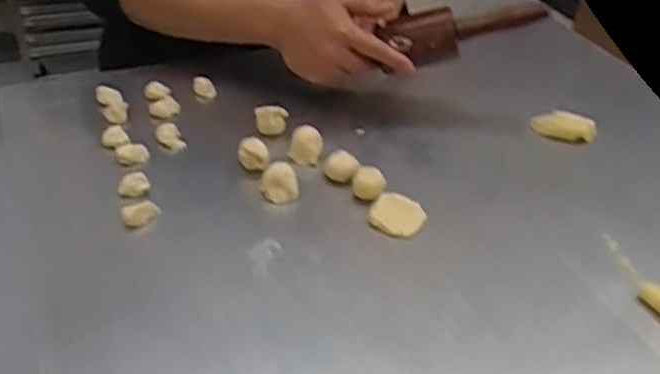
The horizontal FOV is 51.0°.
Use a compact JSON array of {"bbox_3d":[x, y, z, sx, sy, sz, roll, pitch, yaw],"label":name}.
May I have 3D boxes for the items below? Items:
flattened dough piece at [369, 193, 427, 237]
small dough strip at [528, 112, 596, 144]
[{"bbox_3d":[0.063,0.026,0.650,0.051,0.009,0.054,13,37,10],"label":"flattened dough piece"},{"bbox_3d":[0.269,-0.070,0.794,0.072,0.023,0.025,10,37,6],"label":"small dough strip"}]

